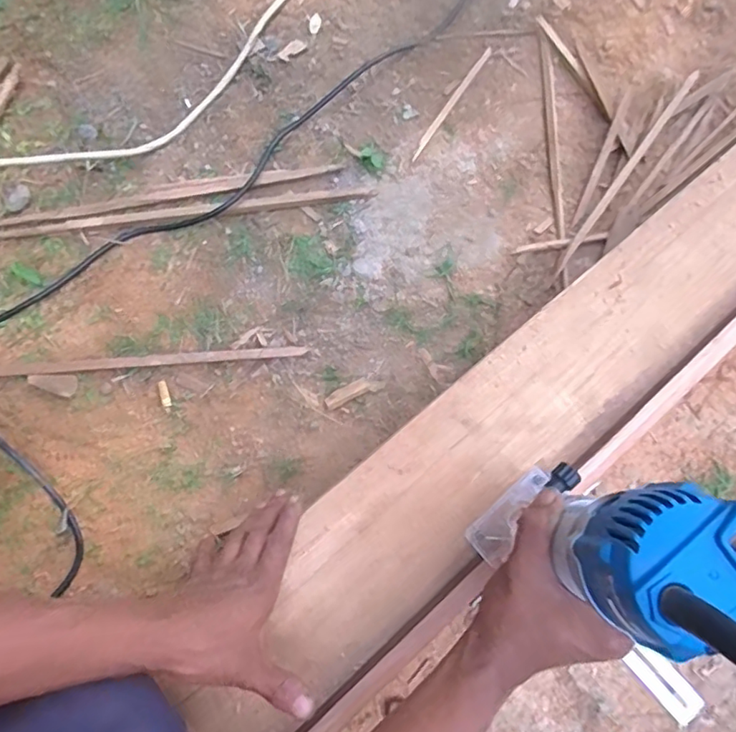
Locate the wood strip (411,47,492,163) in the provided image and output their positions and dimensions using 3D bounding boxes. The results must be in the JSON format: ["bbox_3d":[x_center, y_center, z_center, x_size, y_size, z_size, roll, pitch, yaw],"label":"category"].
[{"bbox_3d":[0.108,-0.341,0.721,0.011,0.004,0.196,32,78,8],"label":"wood strip"}]

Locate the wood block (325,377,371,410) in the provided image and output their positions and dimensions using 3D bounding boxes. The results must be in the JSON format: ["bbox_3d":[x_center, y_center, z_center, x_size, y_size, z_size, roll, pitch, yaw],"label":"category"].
[{"bbox_3d":[-0.022,0.030,0.613,0.052,0.004,0.017,-27,77,-7],"label":"wood block"}]

